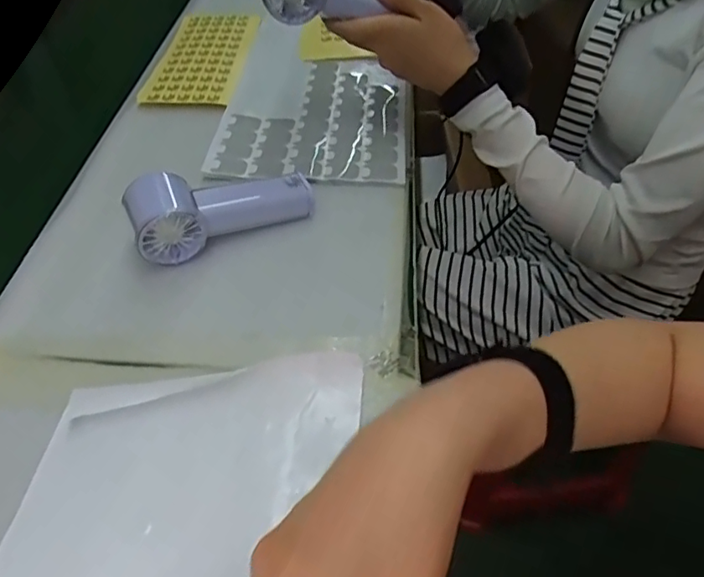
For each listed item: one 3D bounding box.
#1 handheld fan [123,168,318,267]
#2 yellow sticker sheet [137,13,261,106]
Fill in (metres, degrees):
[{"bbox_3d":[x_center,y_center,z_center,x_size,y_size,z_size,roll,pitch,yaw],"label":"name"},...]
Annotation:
[{"bbox_3d":[-0.113,-0.073,0.489,0.149,0.051,0.063,-24,55,-20],"label":"handheld fan"},{"bbox_3d":[-0.184,-0.297,0.716,0.112,0.008,0.236,2,47,4],"label":"yellow sticker sheet"}]

